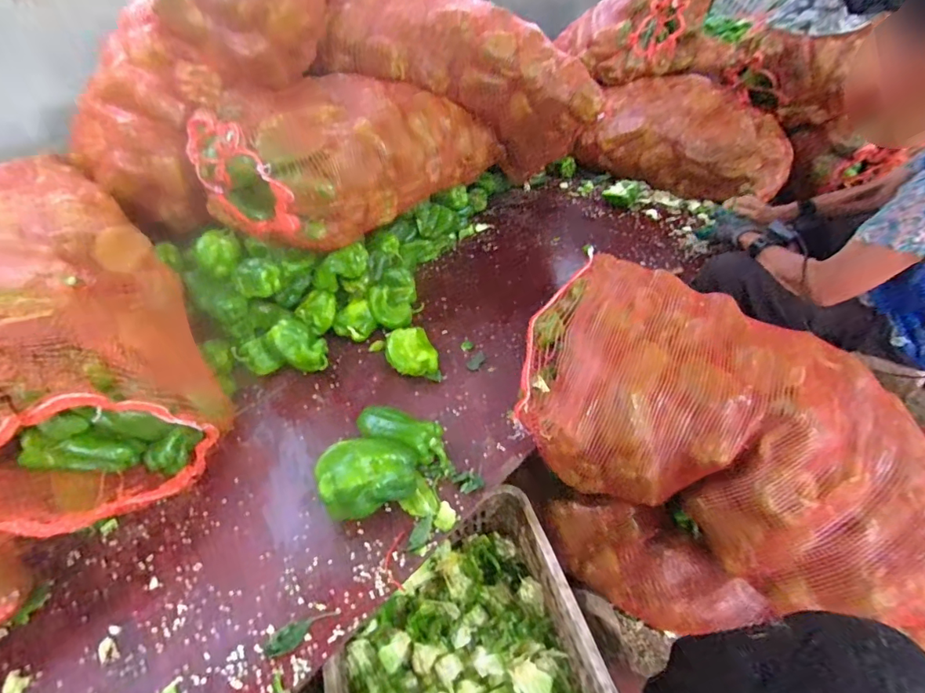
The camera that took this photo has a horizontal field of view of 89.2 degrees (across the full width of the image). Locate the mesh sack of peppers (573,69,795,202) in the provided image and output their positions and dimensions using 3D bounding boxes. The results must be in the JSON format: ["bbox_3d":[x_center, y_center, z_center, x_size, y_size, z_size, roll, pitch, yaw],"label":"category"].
[{"bbox_3d":[0.710,-0.684,1.523,0.242,0.265,0.655,-34,50,-31],"label":"mesh sack of peppers"}]

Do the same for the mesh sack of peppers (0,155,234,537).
[{"bbox_3d":[-0.664,-0.012,0.779,0.377,0.397,0.703,-21,44,-20],"label":"mesh sack of peppers"}]

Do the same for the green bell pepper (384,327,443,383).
[{"bbox_3d":[-0.102,0.021,0.959,0.096,0.062,0.119,-18,42,-15],"label":"green bell pepper"}]

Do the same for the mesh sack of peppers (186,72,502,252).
[{"bbox_3d":[-0.219,-0.459,1.078,0.292,0.240,0.671,24,47,28],"label":"mesh sack of peppers"}]

